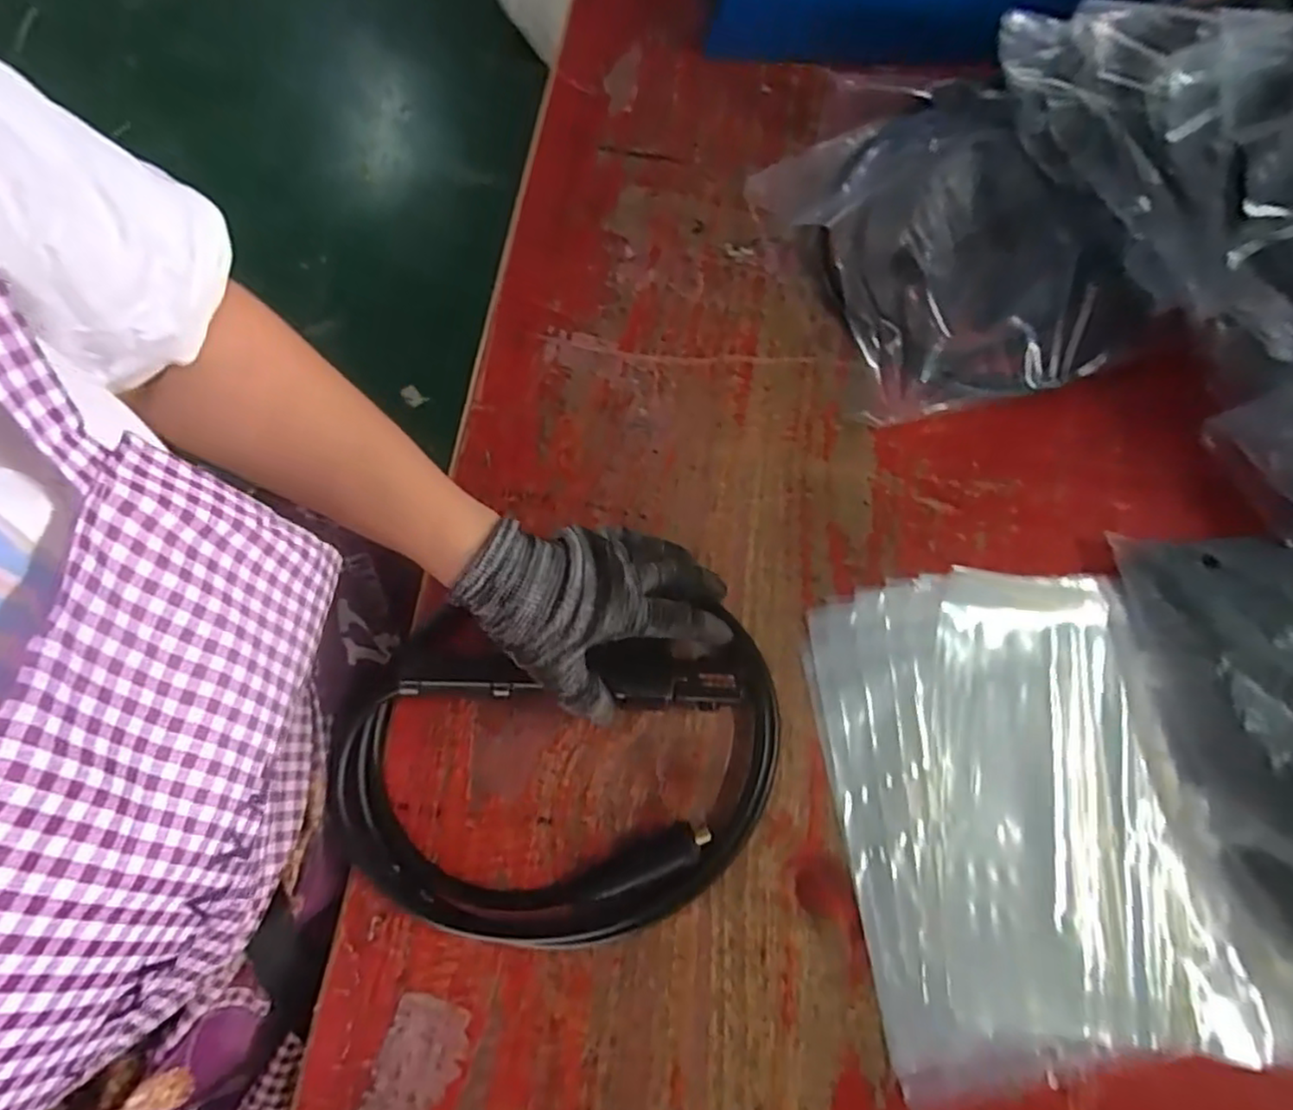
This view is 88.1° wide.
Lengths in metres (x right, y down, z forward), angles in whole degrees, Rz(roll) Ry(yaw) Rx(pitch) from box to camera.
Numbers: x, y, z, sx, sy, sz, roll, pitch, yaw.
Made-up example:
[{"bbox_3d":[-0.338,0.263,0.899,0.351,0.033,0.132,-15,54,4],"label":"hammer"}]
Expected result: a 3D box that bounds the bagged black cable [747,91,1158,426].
[{"bbox_3d":[0.220,-0.232,0.496,0.218,0.054,0.249,-19,74,-8],"label":"bagged black cable"}]

